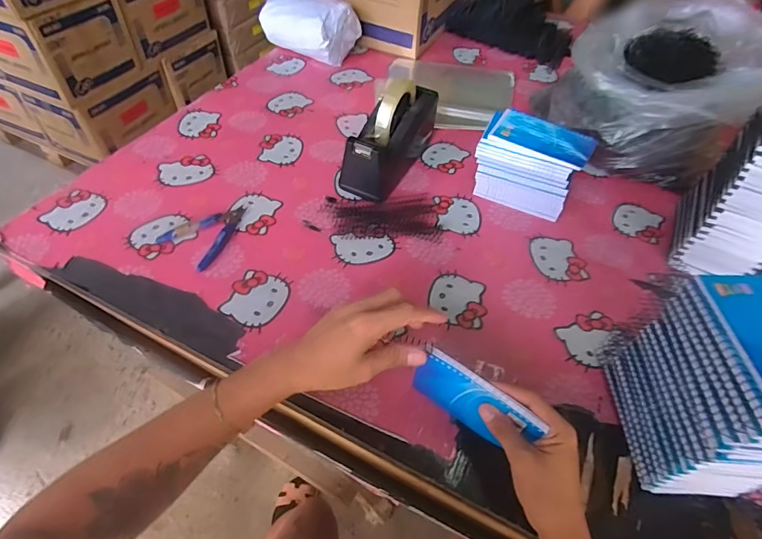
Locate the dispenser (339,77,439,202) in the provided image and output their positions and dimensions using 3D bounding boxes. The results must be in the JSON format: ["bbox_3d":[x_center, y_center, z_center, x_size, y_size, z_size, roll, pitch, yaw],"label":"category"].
[{"bbox_3d":[0.019,-0.206,0.677,0.073,0.124,0.210,26,53,18],"label":"dispenser"}]

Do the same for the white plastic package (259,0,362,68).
[{"bbox_3d":[-0.156,-0.506,0.919,0.192,0.111,0.116,25,53,17],"label":"white plastic package"}]

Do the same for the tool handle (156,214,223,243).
[{"bbox_3d":[-0.261,-0.057,0.606,0.088,0.009,0.018,-24,56,-22],"label":"tool handle"}]

